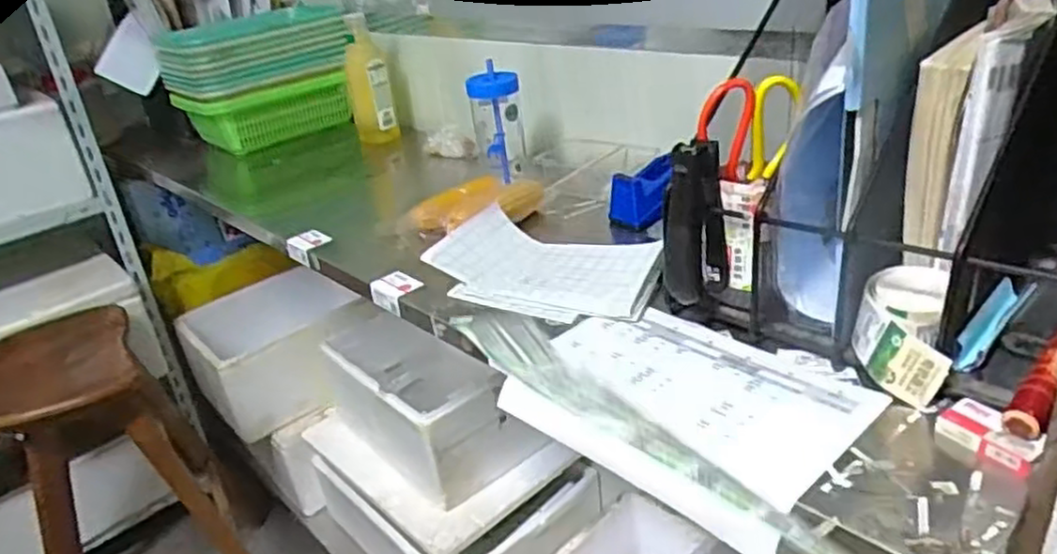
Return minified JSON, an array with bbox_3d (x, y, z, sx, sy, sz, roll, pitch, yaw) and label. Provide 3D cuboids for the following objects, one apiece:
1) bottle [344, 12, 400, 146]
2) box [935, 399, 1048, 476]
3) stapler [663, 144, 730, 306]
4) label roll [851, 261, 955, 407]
[{"bbox_3d":[-0.311,-0.377,1.417,0.083,0.227,0.073,-12,28,-9],"label":"bottle"},{"bbox_3d":[0.347,0.117,0.548,0.039,0.025,0.069,-22,31,-27],"label":"box"},{"bbox_3d":[0.158,-0.049,0.690,0.056,0.142,0.054,5,30,22],"label":"stapler"},{"bbox_3d":[0.311,0.049,0.613,0.067,0.088,0.089,4,29,20],"label":"label roll"}]

